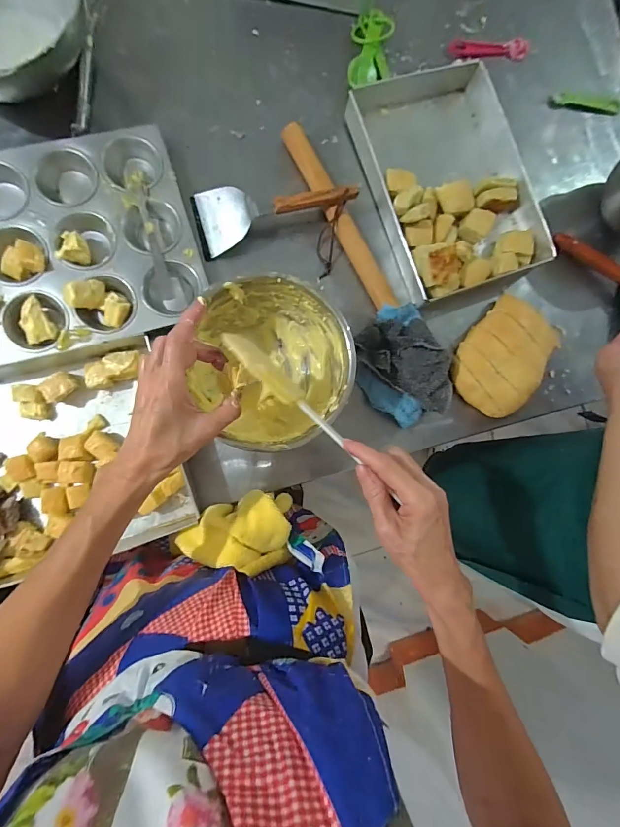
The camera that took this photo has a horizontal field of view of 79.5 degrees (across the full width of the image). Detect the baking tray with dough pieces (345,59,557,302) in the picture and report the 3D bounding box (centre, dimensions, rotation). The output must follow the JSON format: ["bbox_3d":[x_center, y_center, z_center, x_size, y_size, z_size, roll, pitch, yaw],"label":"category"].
[{"bbox_3d":[0.200,-0.338,0.539,0.223,0.057,0.323,-20,89,-10],"label":"baking tray with dough pieces"}]

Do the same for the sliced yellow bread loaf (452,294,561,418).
[{"bbox_3d":[0.277,-0.080,0.537,0.116,0.041,0.157,36,81,-3],"label":"sliced yellow bread loaf"}]

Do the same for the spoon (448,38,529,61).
[{"bbox_3d":[0.280,-0.568,0.582,0.126,0.020,0.025,-5,87,-9],"label":"spoon"}]

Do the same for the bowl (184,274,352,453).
[{"bbox_3d":[-0.045,-0.052,0.452,0.170,0.103,0.186,1,86,-9],"label":"bowl"}]

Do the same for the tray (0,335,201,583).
[{"bbox_3d":[-0.330,0.064,0.430,0.325,0.045,0.255,-15,87,-9],"label":"tray"}]

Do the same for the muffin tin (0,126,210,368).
[{"bbox_3d":[-0.315,-0.199,0.459,0.336,0.039,0.251,-17,88,-10],"label":"muffin tin"}]

